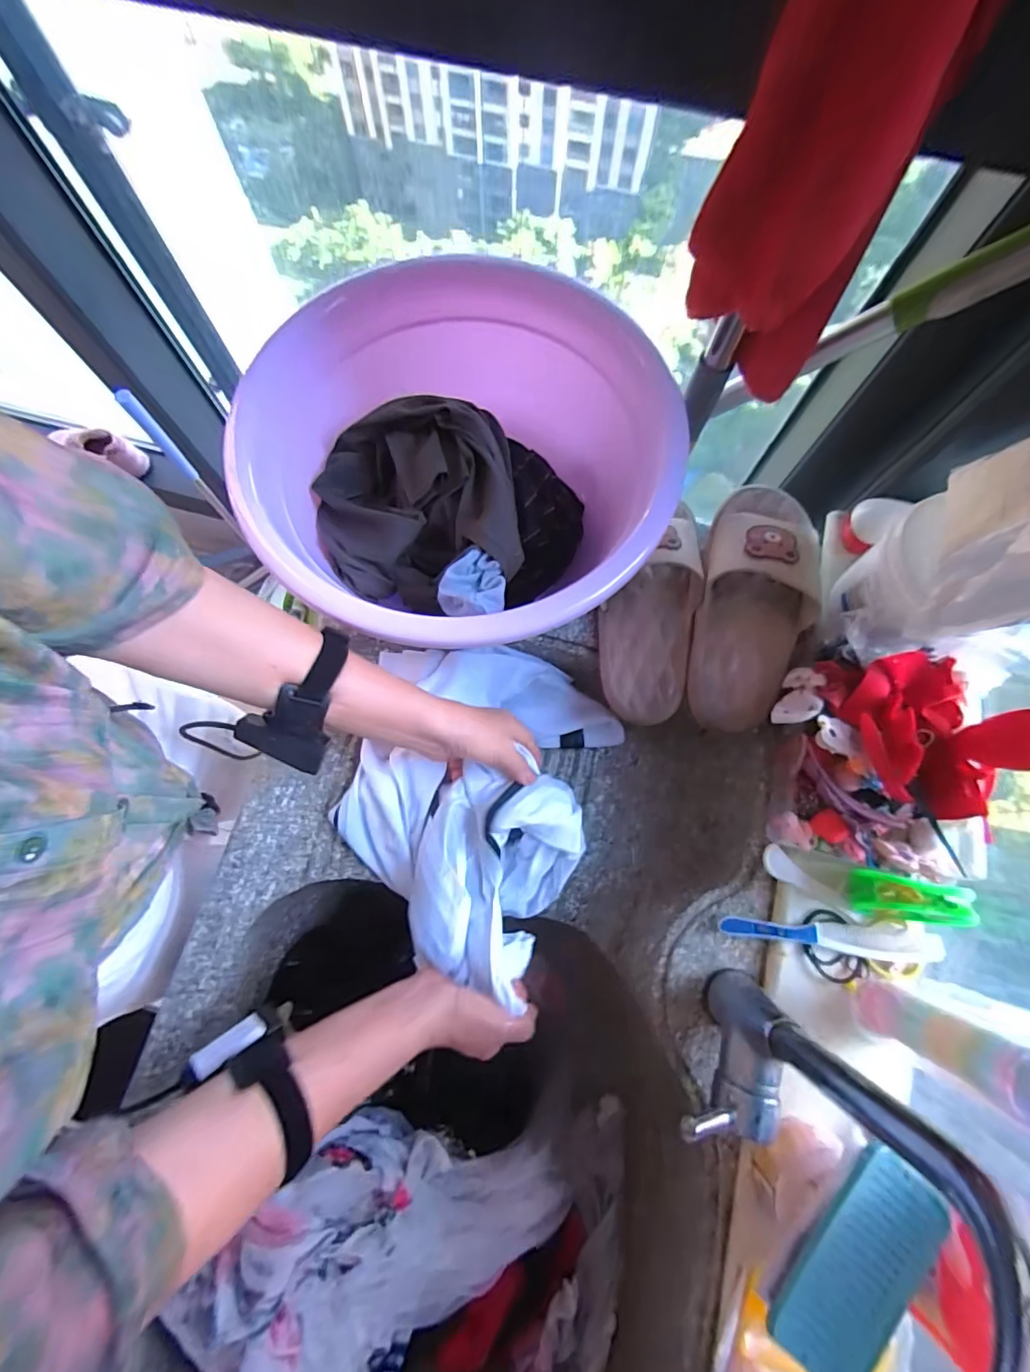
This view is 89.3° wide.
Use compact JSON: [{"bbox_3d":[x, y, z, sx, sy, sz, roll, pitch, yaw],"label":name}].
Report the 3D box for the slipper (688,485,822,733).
[{"bbox_3d":[0.240,-0.087,0.517,0.105,0.057,0.258,9,76,2],"label":"slipper"}]

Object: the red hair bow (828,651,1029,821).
[{"bbox_3d":[0.357,0.038,0.432,0.107,0.068,0.140,-15,76,-4],"label":"red hair bow"}]

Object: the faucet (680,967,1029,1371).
[{"bbox_3d":[0.140,0.293,0.295,0.192,0.330,0.067,-34,78,-8],"label":"faucet"}]

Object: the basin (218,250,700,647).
[{"bbox_3d":[-0.064,-0.211,0.513,0.396,0.139,0.365,0,76,0],"label":"basin"}]

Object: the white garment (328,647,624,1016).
[{"bbox_3d":[-0.041,0.105,0.538,0.242,0.126,0.304,24,77,6],"label":"white garment"}]

